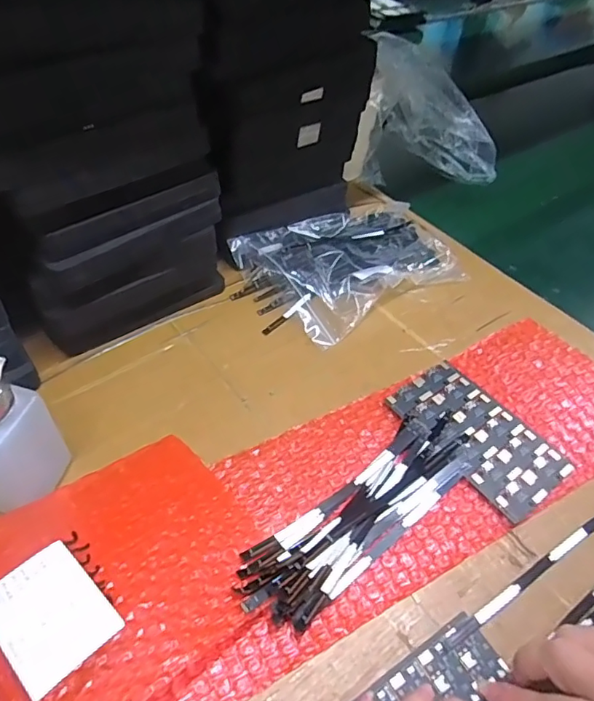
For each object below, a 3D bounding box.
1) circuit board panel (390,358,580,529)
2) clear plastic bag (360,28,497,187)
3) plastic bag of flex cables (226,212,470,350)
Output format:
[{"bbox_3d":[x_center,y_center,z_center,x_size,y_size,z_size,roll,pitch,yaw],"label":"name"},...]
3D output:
[{"bbox_3d":[0.144,0.065,0.412,0.076,0.008,0.131,-27,57,-26],"label":"circuit board panel"},{"bbox_3d":[0.161,-0.274,0.622,0.190,0.154,0.064,14,49,6],"label":"clear plastic bag"},{"bbox_3d":[0.059,-0.091,0.528,0.237,0.034,0.142,-22,55,-23],"label":"plastic bag of flex cables"}]

